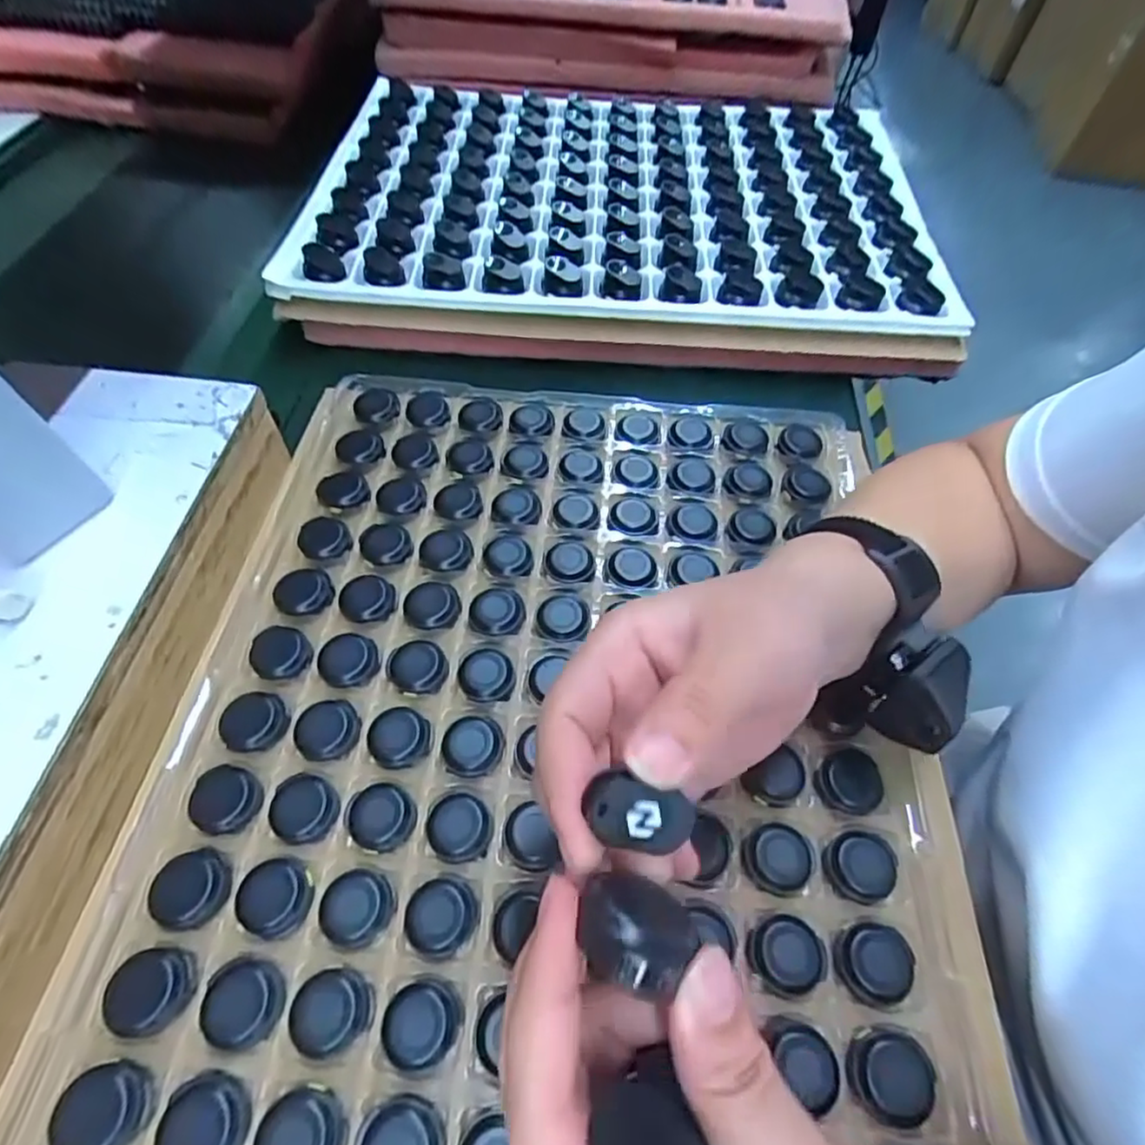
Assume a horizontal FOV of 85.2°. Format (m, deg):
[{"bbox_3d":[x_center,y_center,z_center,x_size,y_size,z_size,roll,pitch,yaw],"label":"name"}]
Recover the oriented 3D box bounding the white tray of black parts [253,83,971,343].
[{"bbox_3d":[0.039,-0.336,0.541,0.494,0.031,0.344,4,56,0],"label":"white tray of black parts"}]

